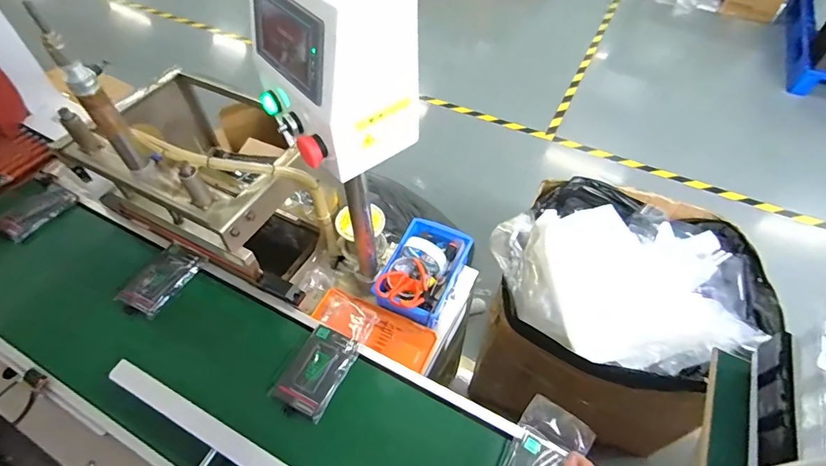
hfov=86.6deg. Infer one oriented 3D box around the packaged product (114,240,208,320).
[{"bbox_3d":[-0.458,0.083,0.802,0.083,0.040,0.142,21,56,16],"label":"packaged product"}]

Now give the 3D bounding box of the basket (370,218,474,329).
[{"bbox_3d":[0.021,0.077,0.895,0.142,0.079,0.223,23,57,17],"label":"basket"}]

